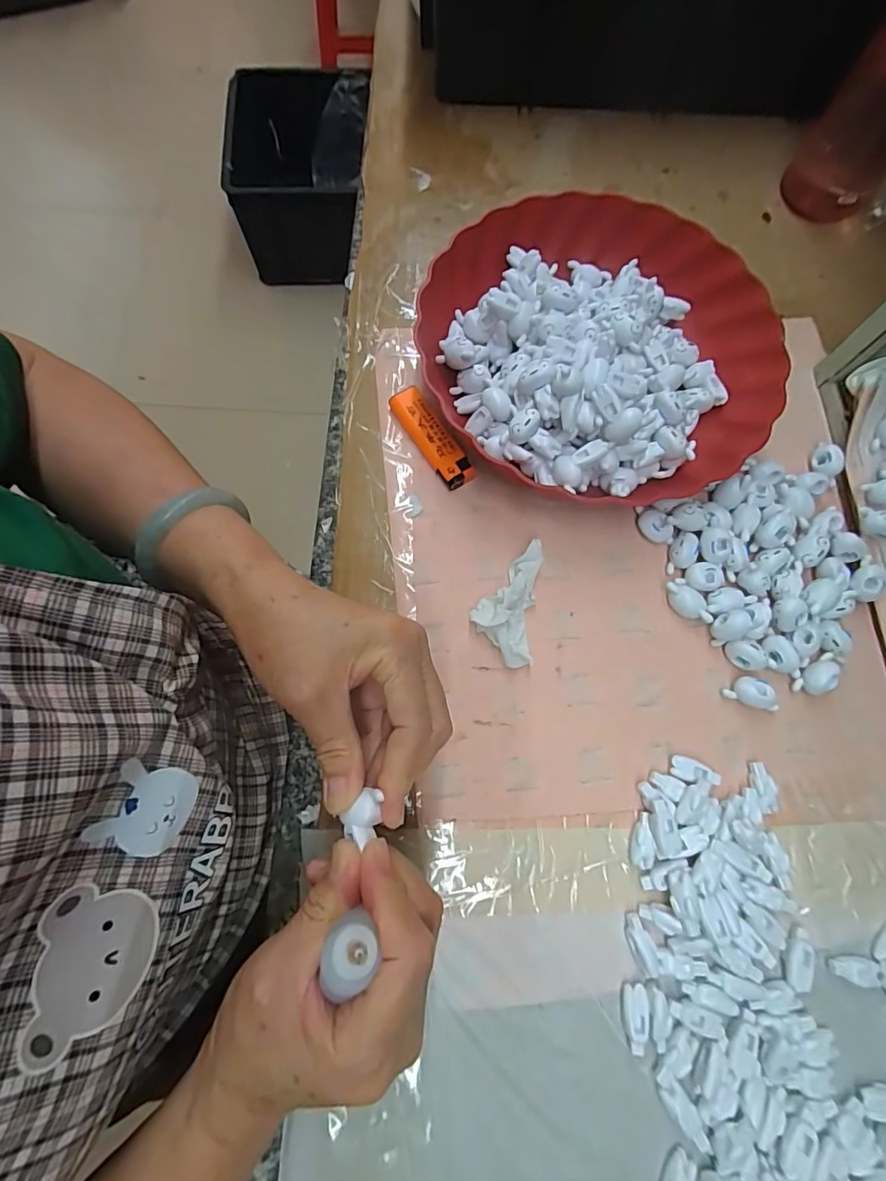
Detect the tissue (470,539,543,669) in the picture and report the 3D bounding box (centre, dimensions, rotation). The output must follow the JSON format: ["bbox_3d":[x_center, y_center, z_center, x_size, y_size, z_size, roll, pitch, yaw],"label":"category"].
[{"bbox_3d":[0.040,0.007,0.308,0.039,0.018,0.079,7,73,2],"label":"tissue"}]

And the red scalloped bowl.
[{"bbox_3d":[0.110,-0.176,0.338,0.234,0.057,0.229,0,73,-1],"label":"red scalloped bowl"}]

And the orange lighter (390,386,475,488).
[{"bbox_3d":[-0.008,-0.108,0.341,0.022,0.014,0.079,-33,77,-10],"label":"orange lighter"}]

